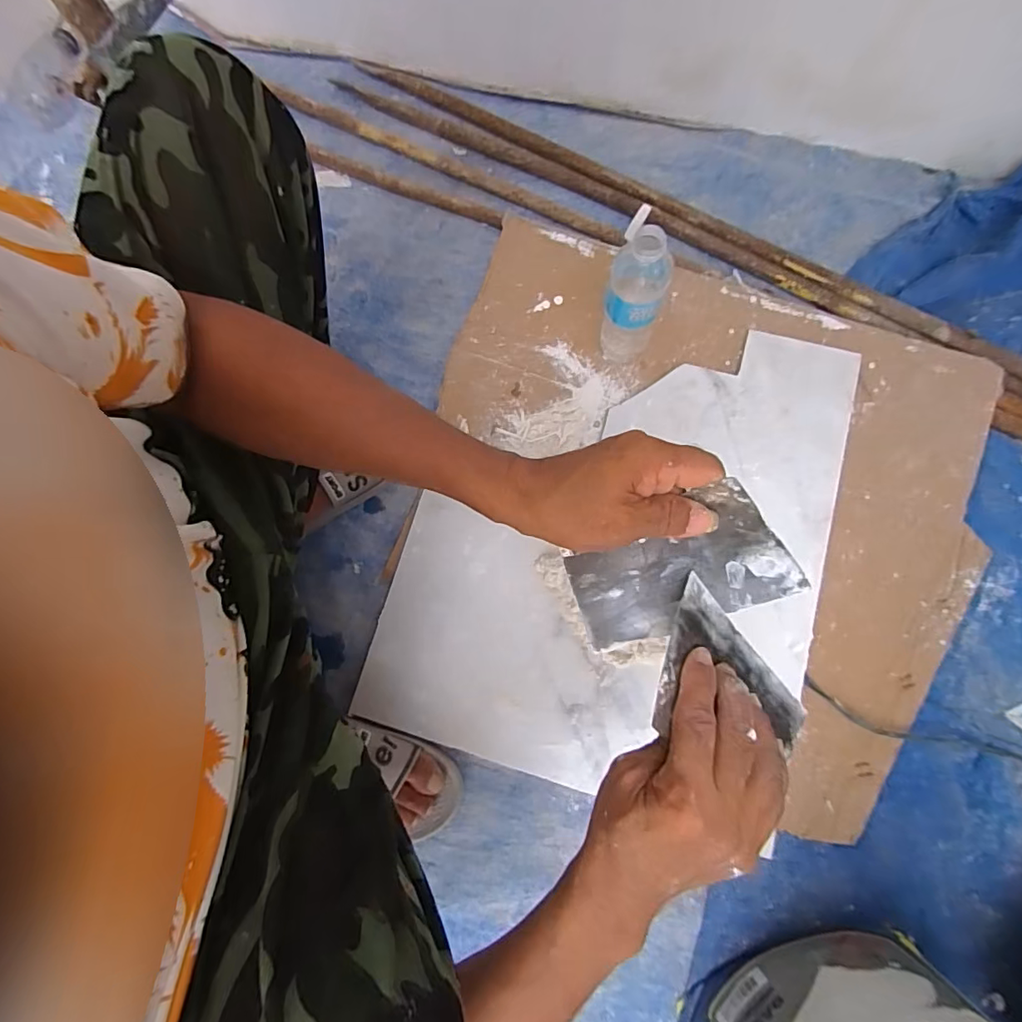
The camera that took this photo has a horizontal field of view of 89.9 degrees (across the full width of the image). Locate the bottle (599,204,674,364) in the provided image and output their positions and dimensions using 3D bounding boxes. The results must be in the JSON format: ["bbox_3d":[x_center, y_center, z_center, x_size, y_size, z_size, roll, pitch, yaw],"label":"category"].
[{"bbox_3d":[0.143,-0.245,0.578,0.059,0.238,0.073,23,78,7],"label":"bottle"}]

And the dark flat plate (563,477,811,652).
[{"bbox_3d":[0.104,0.040,0.330,0.136,0.004,0.090,-22,112,20],"label":"dark flat plate"}]

